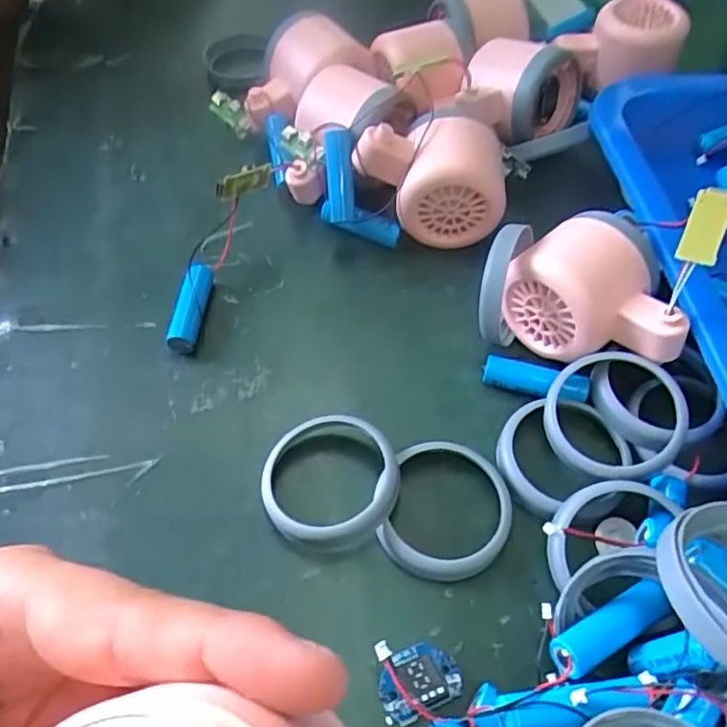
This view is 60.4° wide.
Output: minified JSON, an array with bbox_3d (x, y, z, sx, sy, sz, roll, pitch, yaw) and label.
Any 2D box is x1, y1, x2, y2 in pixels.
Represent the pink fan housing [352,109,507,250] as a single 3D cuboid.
[{"bbox_3d":[0.035,-0.097,0.345,0.074,0.063,0.046,-4,56,-3],"label":"pink fan housing"}]

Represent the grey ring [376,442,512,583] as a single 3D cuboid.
[{"bbox_3d":[0.036,0.062,0.265,0.051,0.013,0.058,13,56,8],"label":"grey ring"}]

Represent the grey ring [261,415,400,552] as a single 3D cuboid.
[{"bbox_3d":[-0.015,0.049,0.263,0.057,0.016,0.056,0,56,0],"label":"grey ring"}]

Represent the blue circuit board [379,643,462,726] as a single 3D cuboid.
[{"bbox_3d":[0.020,0.116,0.229,0.029,0.006,0.022,-21,58,-14],"label":"blue circuit board"}]

